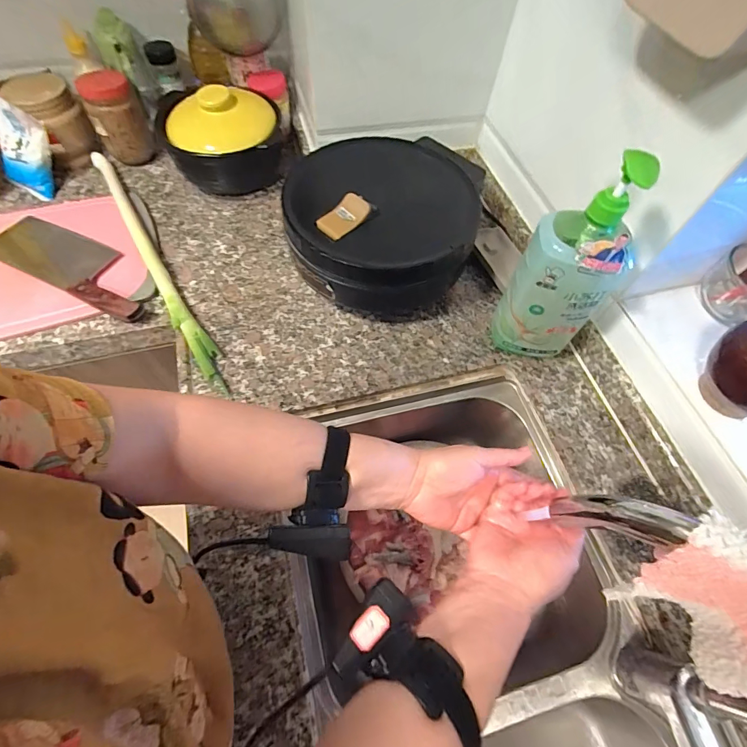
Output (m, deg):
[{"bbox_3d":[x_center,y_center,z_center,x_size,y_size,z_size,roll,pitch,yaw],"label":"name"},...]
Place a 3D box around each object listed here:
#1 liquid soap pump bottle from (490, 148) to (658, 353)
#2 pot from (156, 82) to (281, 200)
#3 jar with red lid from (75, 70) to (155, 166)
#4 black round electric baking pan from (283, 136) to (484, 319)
[{"bbox_3d":[0.243,-0.124,0.494,0.111,0.286,0.093,40,66,17],"label":"liquid soap pump bottle"},{"bbox_3d":[-0.273,-0.435,0.723,0.194,0.135,0.189,1,61,-3],"label":"pot"},{"bbox_3d":[-0.468,-0.467,0.728,0.088,0.123,0.086,-28,66,-17],"label":"jar with red lid"},{"bbox_3d":[0.009,-0.233,0.625,0.271,0.137,0.295,1,61,-3],"label":"black round electric baking pan"}]

